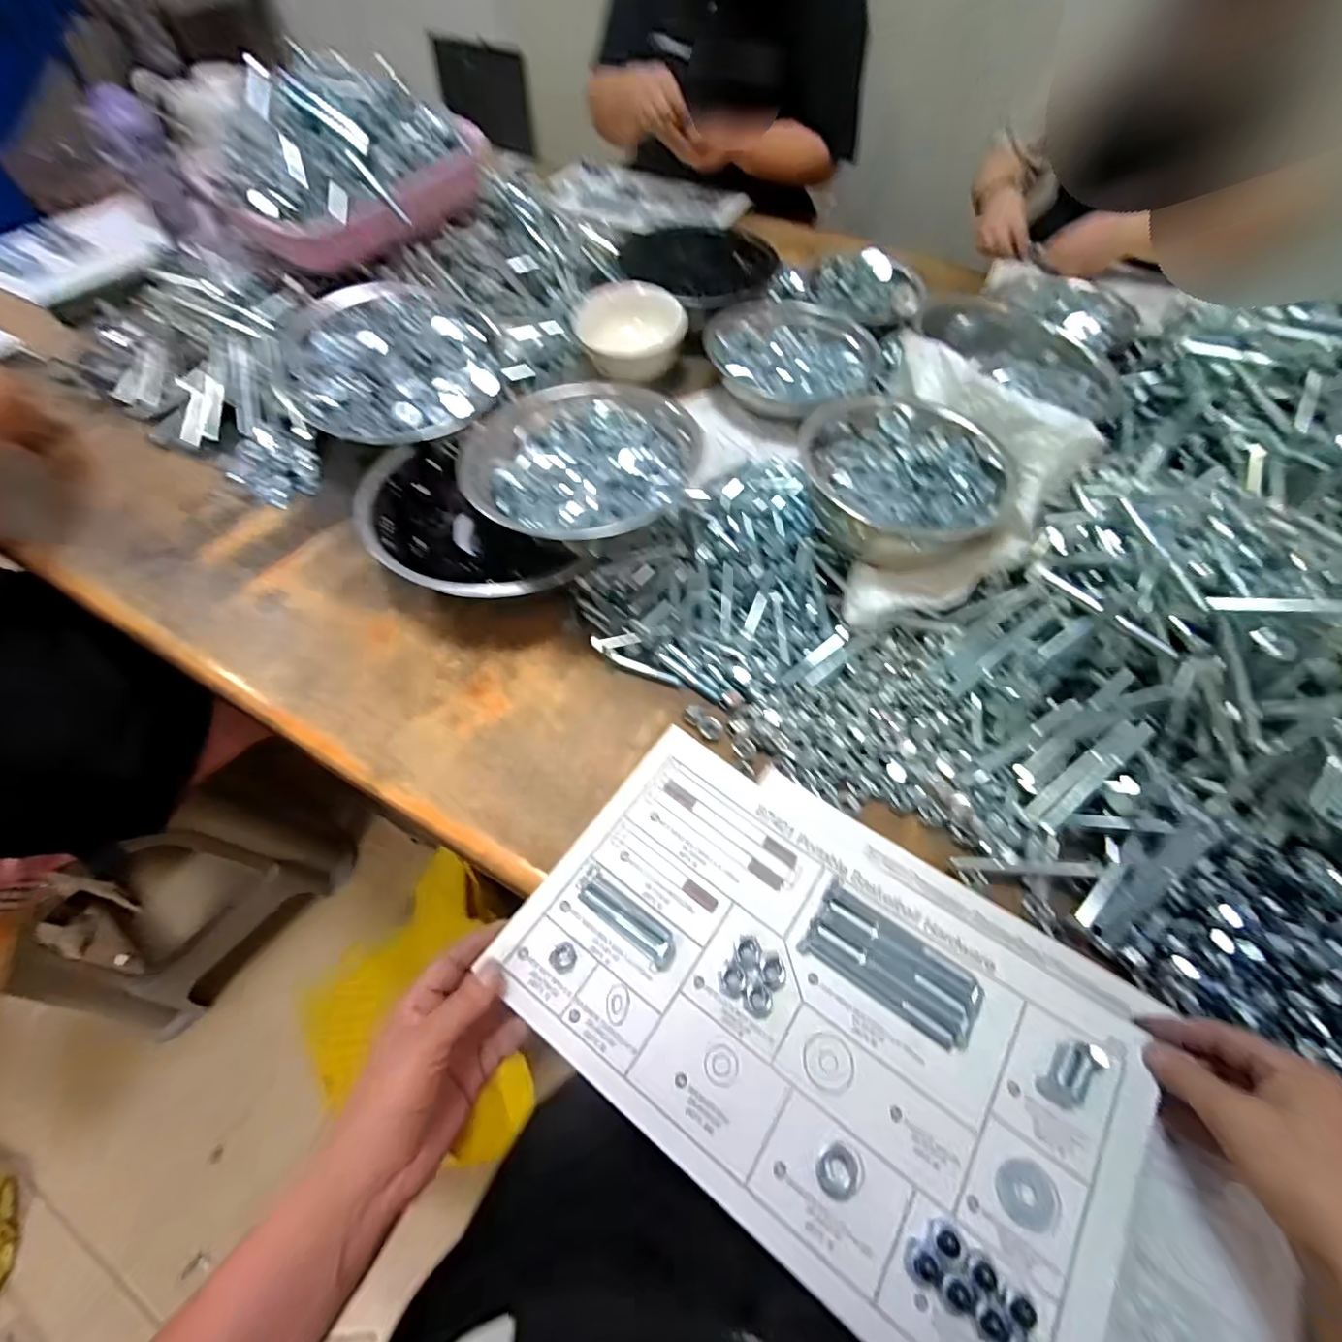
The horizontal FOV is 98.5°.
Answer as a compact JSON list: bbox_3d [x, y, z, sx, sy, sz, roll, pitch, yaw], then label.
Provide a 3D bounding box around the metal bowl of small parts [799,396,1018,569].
[{"bbox_3d":[0.192,-0.168,0.492,0.162,0.063,0.157,1,58,-1],"label":"metal bowl of small parts"}]

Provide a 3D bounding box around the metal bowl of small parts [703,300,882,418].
[{"bbox_3d":[0.156,-0.408,0.753,0.217,0.069,0.174,1,55,0],"label":"metal bowl of small parts"}]

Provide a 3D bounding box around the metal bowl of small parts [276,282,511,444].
[{"bbox_3d":[-0.319,-0.363,0.672,0.240,0.065,0.242,1,58,-1],"label":"metal bowl of small parts"}]

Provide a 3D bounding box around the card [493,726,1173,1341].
[{"bbox_3d":[0.097,0.213,0.379,0.373,0.020,0.252,31,60,16],"label":"card"}]

